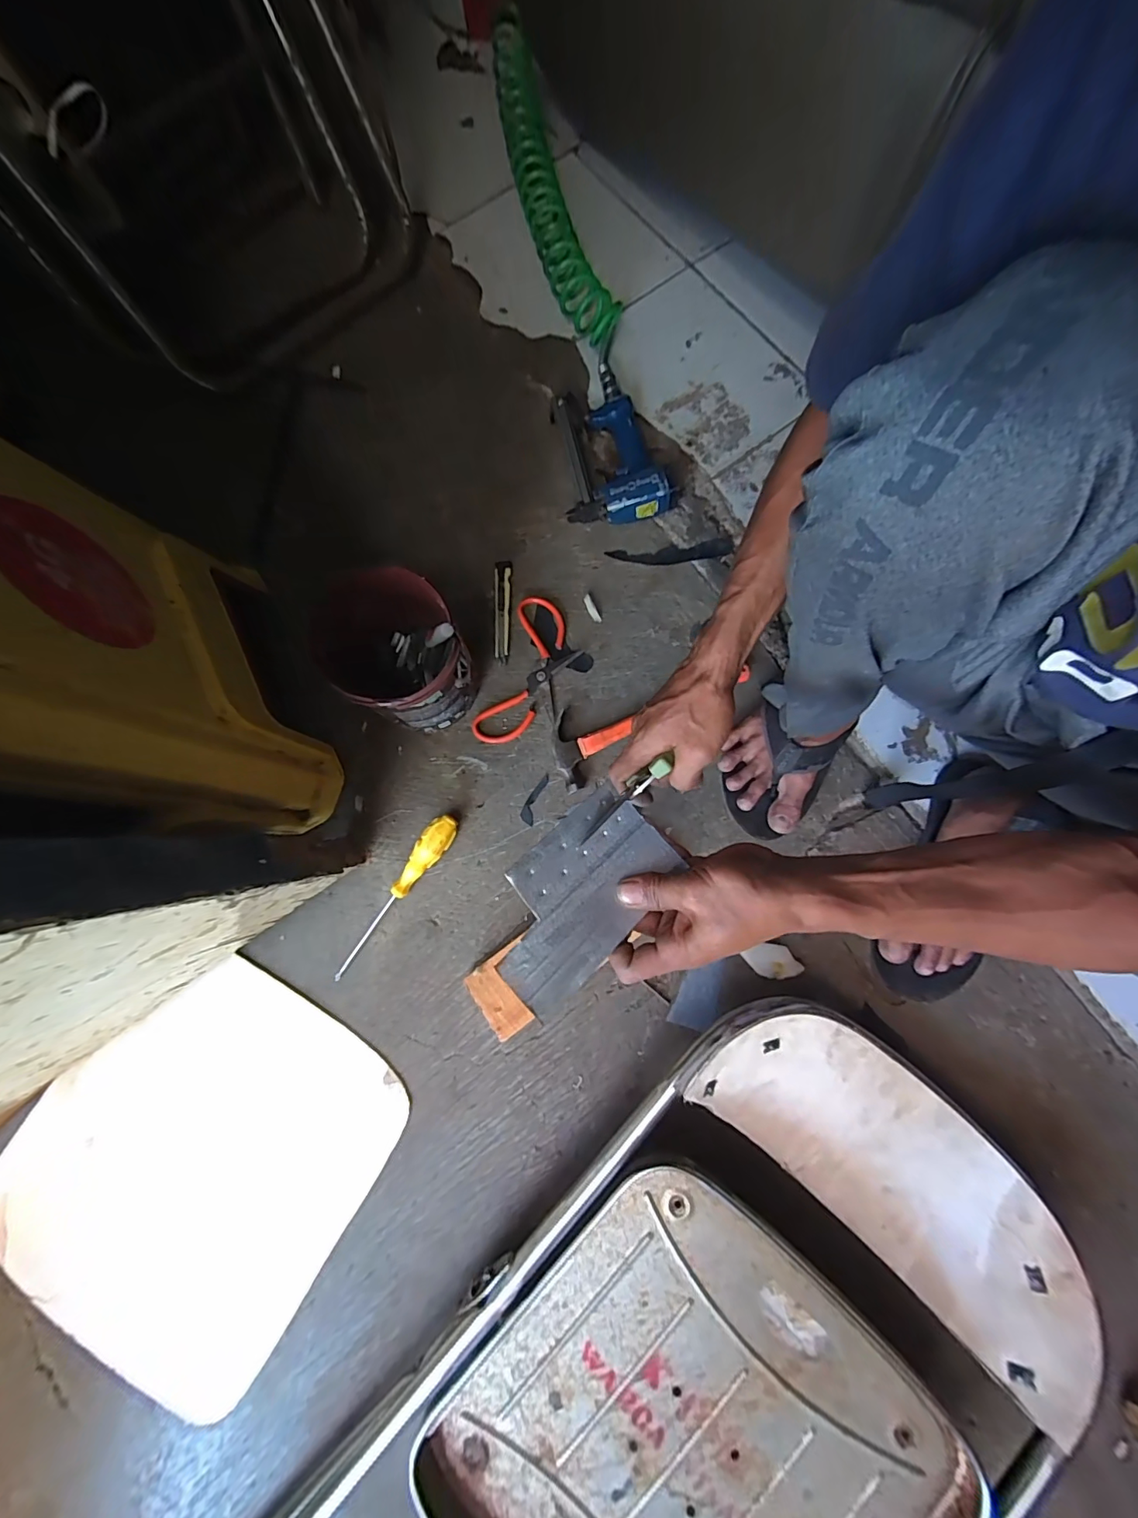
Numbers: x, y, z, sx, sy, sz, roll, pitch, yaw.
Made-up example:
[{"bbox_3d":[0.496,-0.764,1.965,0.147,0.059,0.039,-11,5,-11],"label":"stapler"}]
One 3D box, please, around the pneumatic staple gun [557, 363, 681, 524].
[{"bbox_3d":[0.062,-0.434,0.656,0.154,0.051,0.237,-3,80,0],"label":"pneumatic staple gun"}]

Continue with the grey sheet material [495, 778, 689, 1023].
[{"bbox_3d":[0.007,0.095,0.355,0.150,0.010,0.090,-40,82,-23],"label":"grey sheet material"}]

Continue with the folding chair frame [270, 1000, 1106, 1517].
[{"bbox_3d":[0.042,0.684,0.437,0.437,0.093,0.965,42,83,7],"label":"folding chair frame"}]

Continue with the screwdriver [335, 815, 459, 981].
[{"bbox_3d":[-0.198,0.162,0.568,0.032,0.028,0.219,31,82,6],"label":"screwdriver"}]

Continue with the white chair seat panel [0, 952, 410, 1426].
[{"bbox_3d":[-0.404,0.436,0.525,0.341,0.015,0.382,33,82,6],"label":"white chair seat panel"}]

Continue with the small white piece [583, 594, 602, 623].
[{"bbox_3d":[0.030,-0.197,0.637,0.012,0.006,0.043,-23,81,-4],"label":"small white piece"}]

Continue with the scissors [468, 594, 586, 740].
[{"bbox_3d":[-0.046,-0.107,0.620,0.093,0.008,0.199,19,81,4],"label":"scissors"}]

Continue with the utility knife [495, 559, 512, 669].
[{"bbox_3d":[-0.088,-0.193,0.636,0.021,0.012,0.141,0,80,0],"label":"utility knife"}]

